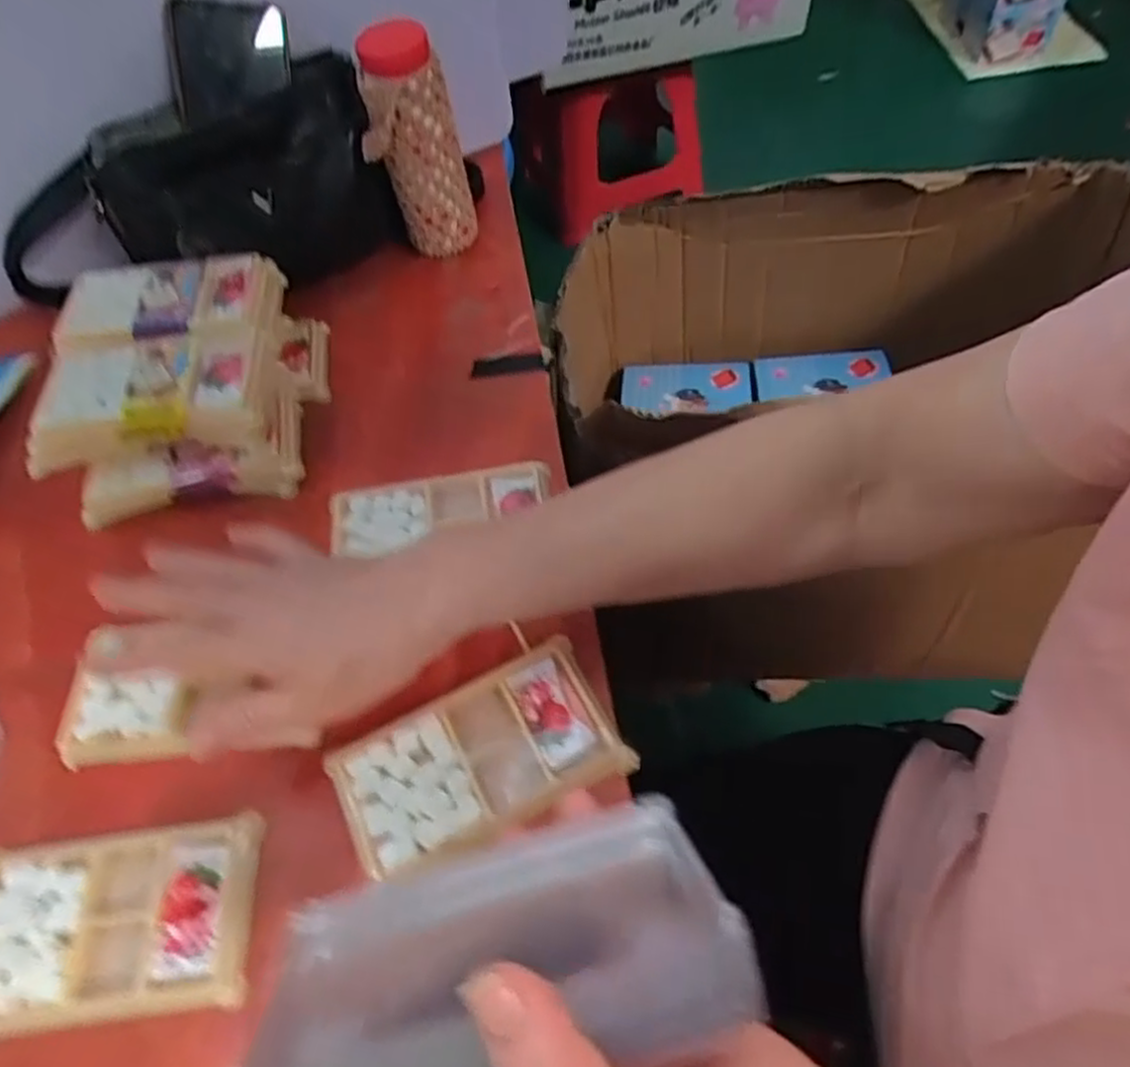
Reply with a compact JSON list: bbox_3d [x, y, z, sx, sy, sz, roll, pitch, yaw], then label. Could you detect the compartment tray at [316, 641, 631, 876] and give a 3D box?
[{"bbox_3d":[-0.042,0.113,0.377,0.135,0.019,0.074,-26,58,-11],"label":"compartment tray"}]

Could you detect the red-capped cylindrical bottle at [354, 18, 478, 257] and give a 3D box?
[{"bbox_3d":[-0.107,-0.274,0.551,0.061,0.156,0.051,1,57,7],"label":"red-capped cylindrical bottle"}]

